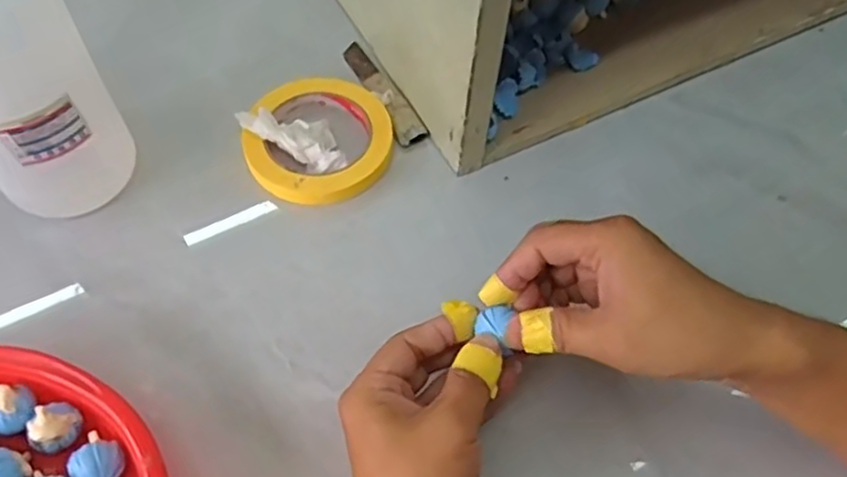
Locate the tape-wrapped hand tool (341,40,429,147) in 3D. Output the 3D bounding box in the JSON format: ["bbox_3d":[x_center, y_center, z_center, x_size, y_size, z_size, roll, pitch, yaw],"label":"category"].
[{"bbox_3d":[-0.034,-0.121,0.553,0.024,0.011,0.117,-25,64,-16],"label":"tape-wrapped hand tool"}]

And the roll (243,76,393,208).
[{"bbox_3d":[-0.077,-0.073,0.516,0.105,0.023,0.105,1,60,-2],"label":"roll"}]

